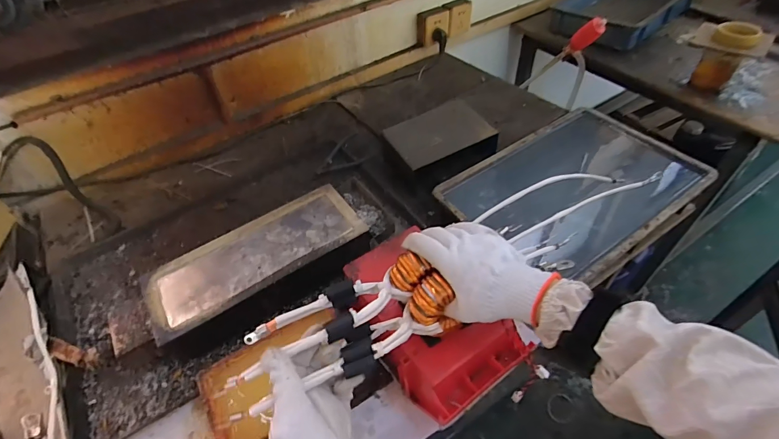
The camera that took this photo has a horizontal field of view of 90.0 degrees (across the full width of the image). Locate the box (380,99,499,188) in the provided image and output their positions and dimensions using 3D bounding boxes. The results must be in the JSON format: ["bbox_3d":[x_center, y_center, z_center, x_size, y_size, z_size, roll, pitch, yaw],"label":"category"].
[{"bbox_3d":[0.101,-0.157,0.833,0.224,0.083,0.144,-25,51,-16],"label":"box"}]

